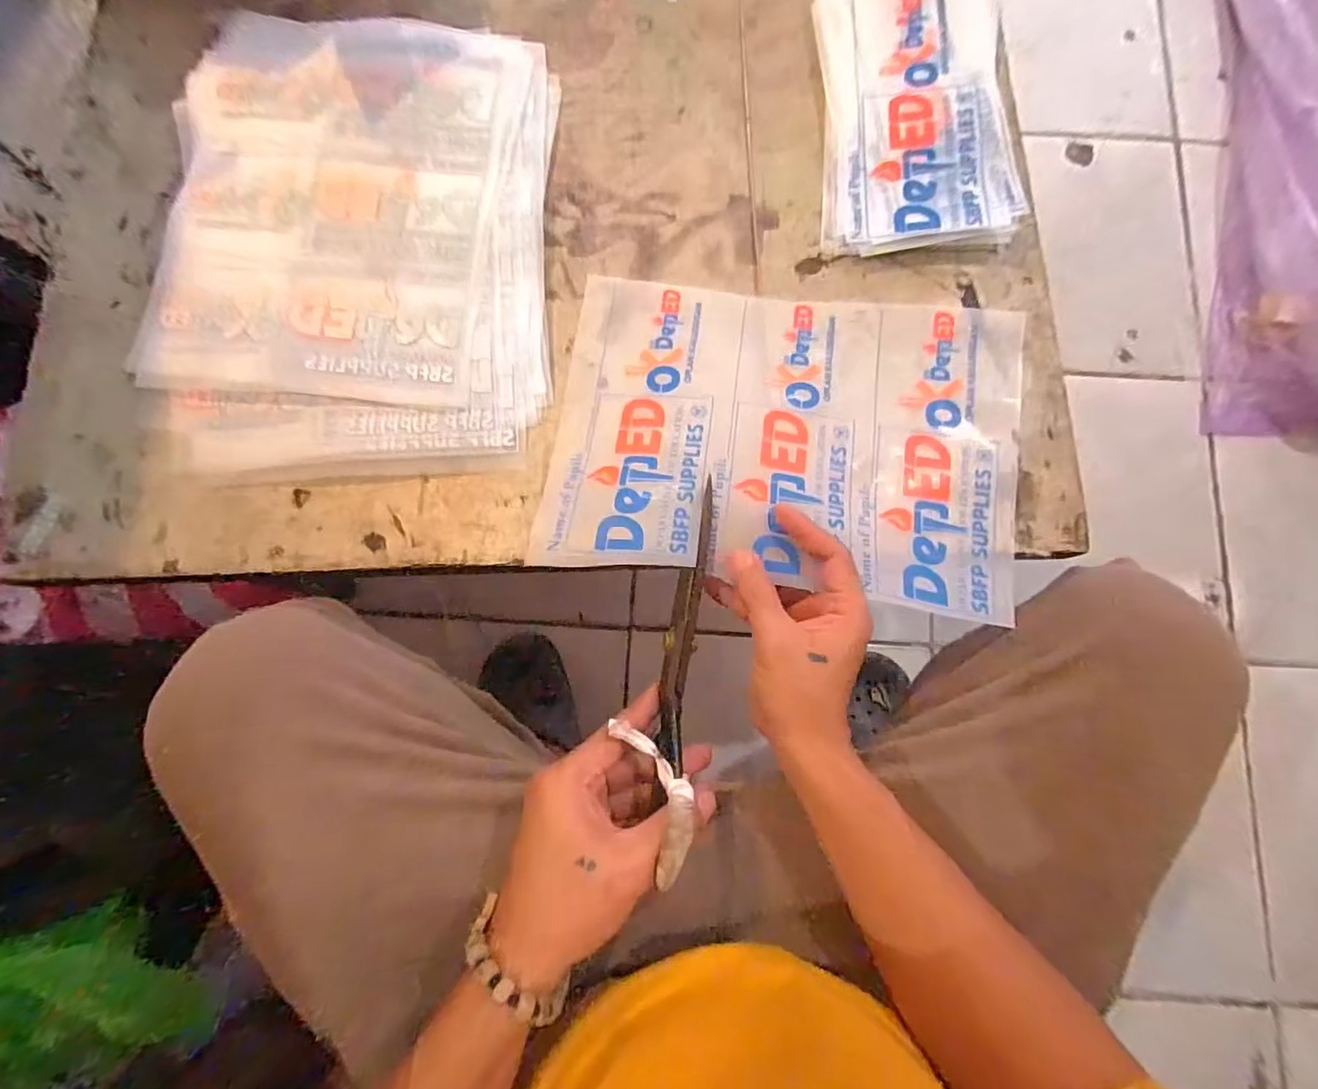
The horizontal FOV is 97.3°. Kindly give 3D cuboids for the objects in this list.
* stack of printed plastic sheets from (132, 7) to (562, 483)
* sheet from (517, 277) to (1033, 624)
[{"bbox_3d":[-0.234,-0.245,0.451,0.291,0.015,0.391,-1,78,0],"label":"stack of printed plastic sheets"},{"bbox_3d":[0.089,-0.079,0.408,0.322,0.038,0.224,8,78,2],"label":"sheet"}]

